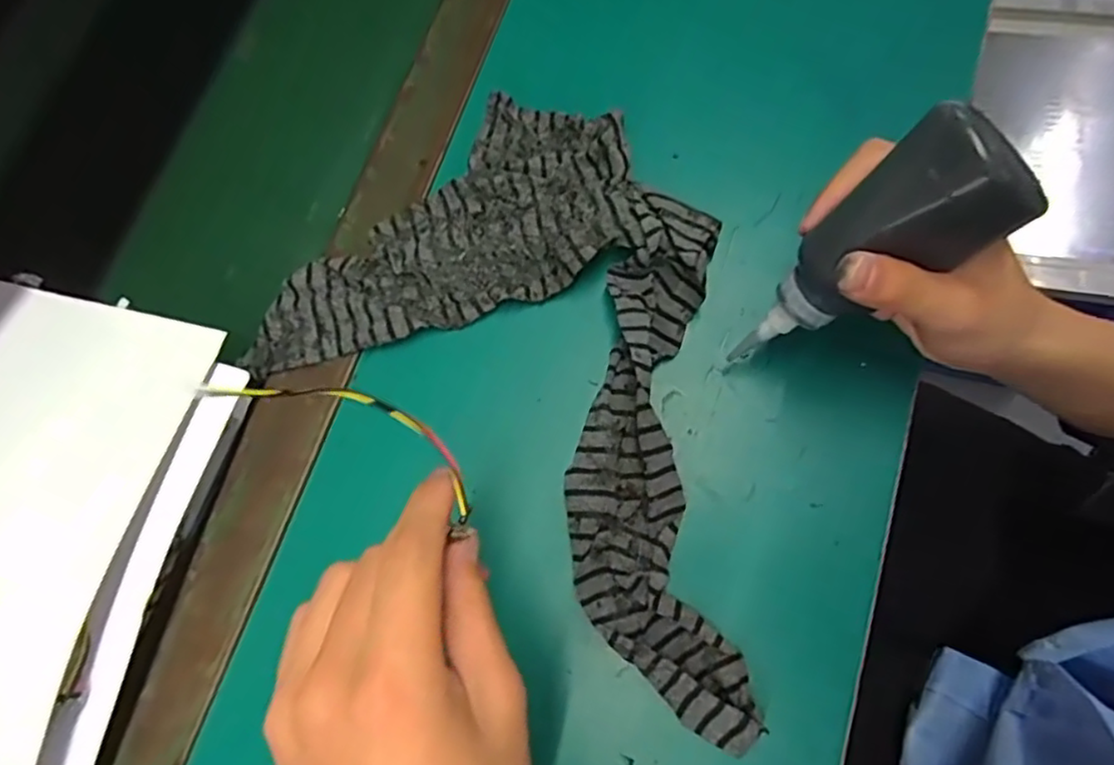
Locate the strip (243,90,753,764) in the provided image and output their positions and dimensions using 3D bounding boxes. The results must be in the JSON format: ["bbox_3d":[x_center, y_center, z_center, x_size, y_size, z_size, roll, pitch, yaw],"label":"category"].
[{"bbox_3d":[0.014,-0.019,0.364,0.332,0.046,0.238,36,76,11],"label":"strip"}]

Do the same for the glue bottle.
[{"bbox_3d":[0.132,-0.053,0.293,0.032,0.138,0.050,-17,70,-38],"label":"glue bottle"}]

